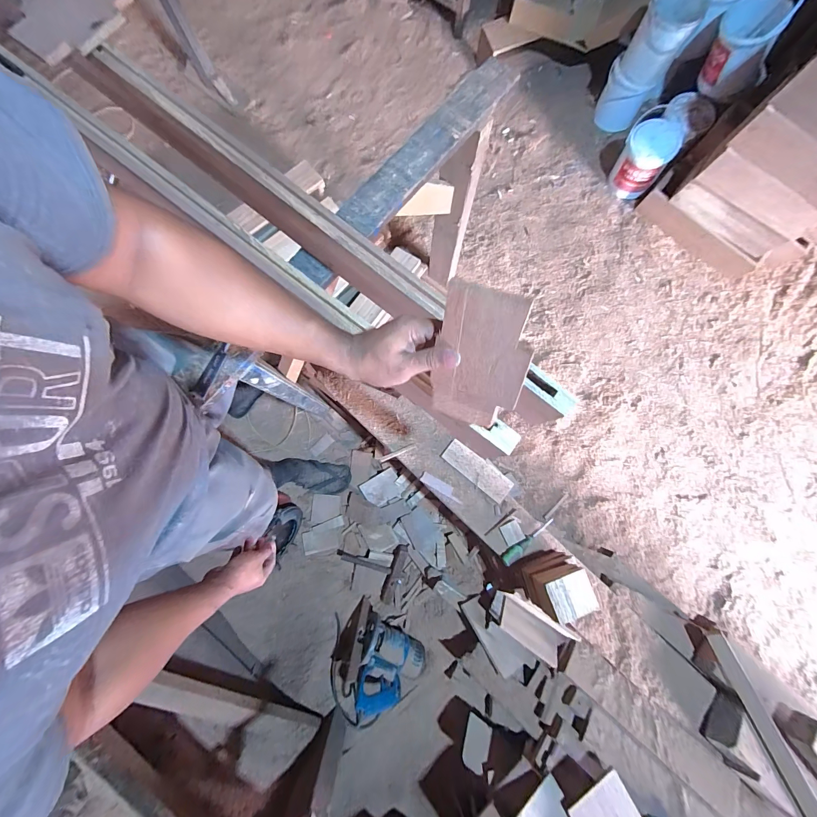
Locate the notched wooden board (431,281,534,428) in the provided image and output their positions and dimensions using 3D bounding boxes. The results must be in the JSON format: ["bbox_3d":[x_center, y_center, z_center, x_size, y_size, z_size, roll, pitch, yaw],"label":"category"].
[{"bbox_3d":[0.075,-0.042,0.378,0.096,0.182,0.009,24,53,18],"label":"notched wooden board"}]

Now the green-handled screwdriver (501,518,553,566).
[{"bbox_3d":[0.343,0.382,1.002,0.195,0.031,0.034,-31,81,-20],"label":"green-handled screwdriver"}]

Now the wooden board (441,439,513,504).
[{"bbox_3d":[0.202,0.184,1.024,0.219,0.020,0.071,36,83,4],"label":"wooden board"}]

